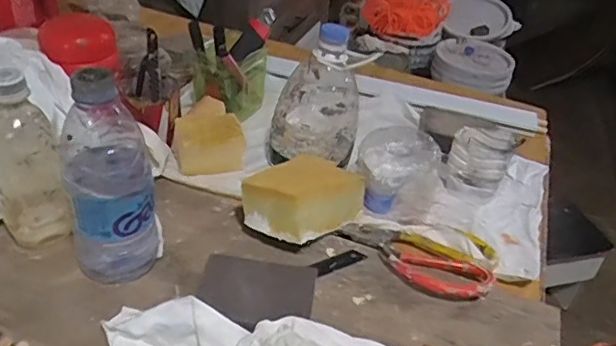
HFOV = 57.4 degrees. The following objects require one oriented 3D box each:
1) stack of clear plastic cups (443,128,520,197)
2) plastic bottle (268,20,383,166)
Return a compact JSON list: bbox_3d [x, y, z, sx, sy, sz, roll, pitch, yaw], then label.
[{"bbox_3d":[0.203,-0.014,0.666,0.068,0.072,0.080,22,40,21],"label":"stack of clear plastic cups"},{"bbox_3d":[0.012,-0.088,0.652,0.114,0.154,0.096,4,37,-2],"label":"plastic bottle"}]

